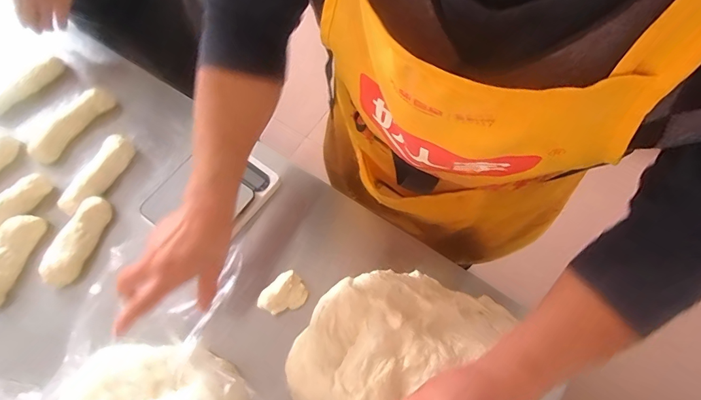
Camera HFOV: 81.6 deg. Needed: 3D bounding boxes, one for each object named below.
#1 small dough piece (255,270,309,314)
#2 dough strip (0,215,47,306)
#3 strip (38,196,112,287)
[{"bbox_3d":[-0.093,0.131,0.555,0.063,0.017,0.047,-33,72,-14],"label":"small dough piece"},{"bbox_3d":[-0.487,0.082,0.573,0.040,0.031,0.130,15,68,5],"label":"dough strip"},{"bbox_3d":[-0.392,0.057,0.583,0.037,0.032,0.130,15,68,5],"label":"strip"}]

